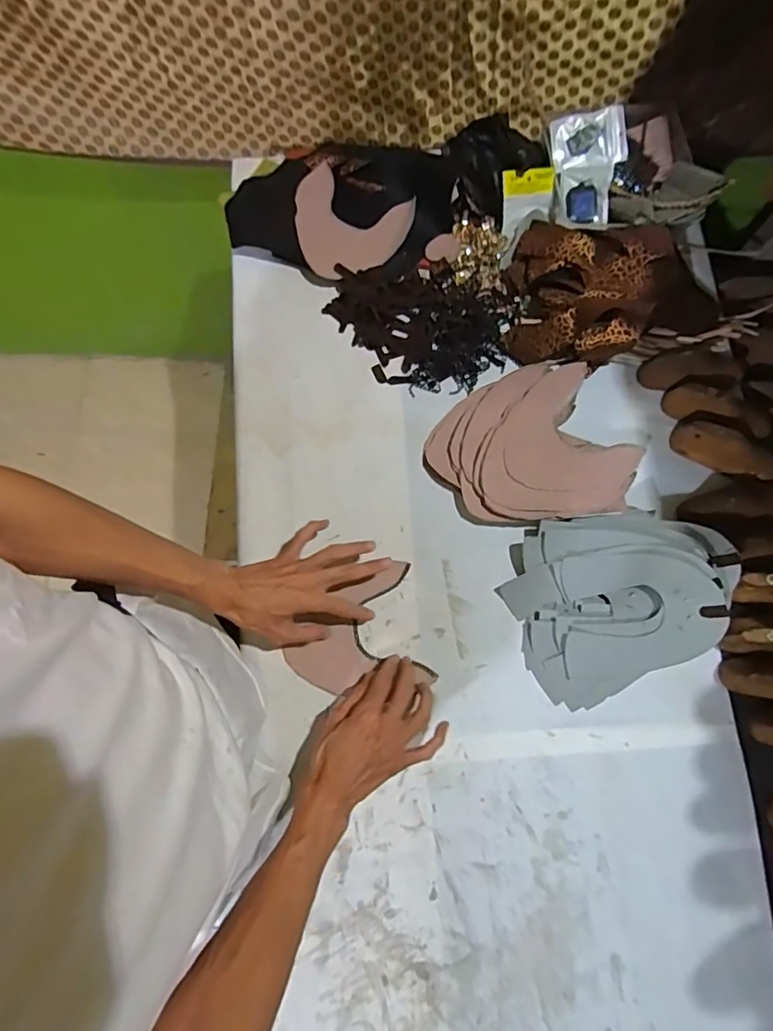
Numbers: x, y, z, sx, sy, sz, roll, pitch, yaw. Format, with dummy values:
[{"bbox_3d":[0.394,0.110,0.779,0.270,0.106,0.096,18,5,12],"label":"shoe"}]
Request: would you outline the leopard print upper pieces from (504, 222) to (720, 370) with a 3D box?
[{"bbox_3d":[0.304,-0.299,0.691,0.278,0.073,0.180,-1,75,0],"label":"leopard print upper pieces"}]

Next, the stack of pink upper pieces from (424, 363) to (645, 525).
[{"bbox_3d":[0.185,-0.088,0.673,0.263,0.030,0.205,-10,76,-2],"label":"stack of pink upper pieces"}]

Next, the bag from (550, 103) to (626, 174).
[{"bbox_3d":[0.282,-0.521,0.725,0.103,0.012,0.071,-10,99,4],"label":"bag"}]

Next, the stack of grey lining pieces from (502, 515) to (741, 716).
[{"bbox_3d":[0.264,0.084,0.607,0.252,0.096,0.207,-31,78,-8],"label":"stack of grey lining pieces"}]

